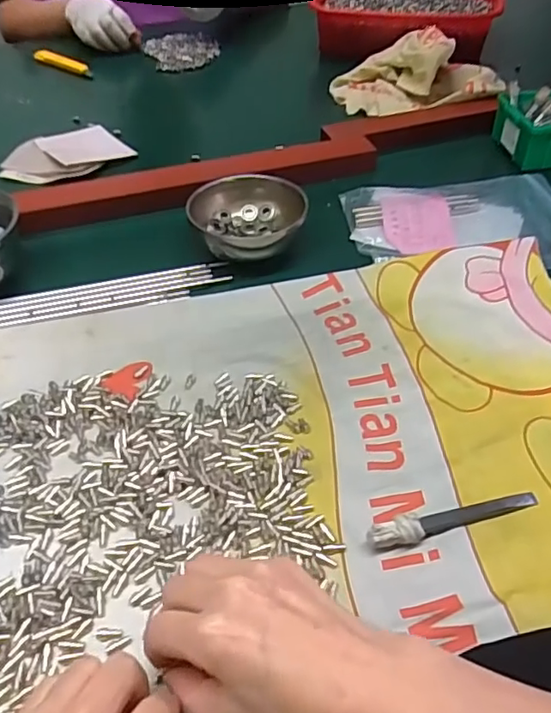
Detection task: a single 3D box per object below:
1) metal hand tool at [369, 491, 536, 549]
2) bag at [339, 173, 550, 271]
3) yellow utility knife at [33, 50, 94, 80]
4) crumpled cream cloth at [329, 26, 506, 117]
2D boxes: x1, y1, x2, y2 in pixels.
[{"bbox_3d":[0.105,0.094,0.347,0.106,0.016,0.015,-13,47,-12],"label":"metal hand tool"},{"bbox_3d":[0.194,-0.138,0.585,0.234,0.014,0.153,-5,46,-4],"label":"bag"},{"bbox_3d":[-0.319,-0.443,0.888,0.097,0.012,0.024,23,49,4],"label":"yellow utility knife"},{"bbox_3d":[0.184,-0.380,0.783,0.207,0.072,0.127,13,47,13],"label":"crumpled cream cloth"}]

